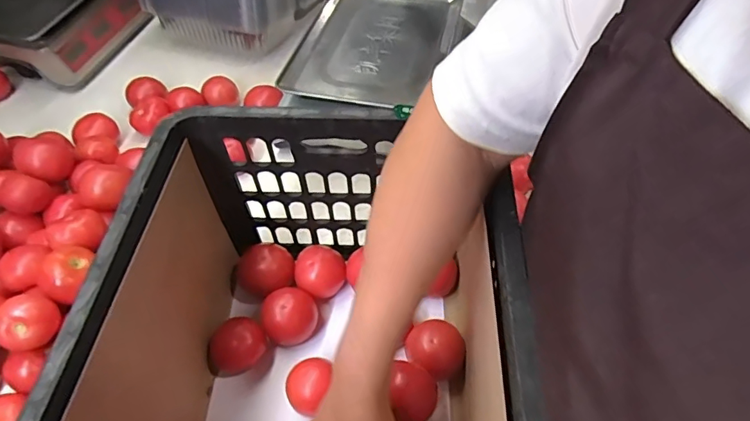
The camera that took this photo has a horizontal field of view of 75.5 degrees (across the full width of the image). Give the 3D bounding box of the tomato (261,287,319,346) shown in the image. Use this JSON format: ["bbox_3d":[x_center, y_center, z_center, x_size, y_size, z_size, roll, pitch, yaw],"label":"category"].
[{"bbox_3d":[-0.105,0.128,0.600,0.065,0.050,0.062,-16,54,-11],"label":"tomato"}]

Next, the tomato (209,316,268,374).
[{"bbox_3d":[-0.162,0.161,0.579,0.066,0.049,0.060,-17,54,-12],"label":"tomato"}]

